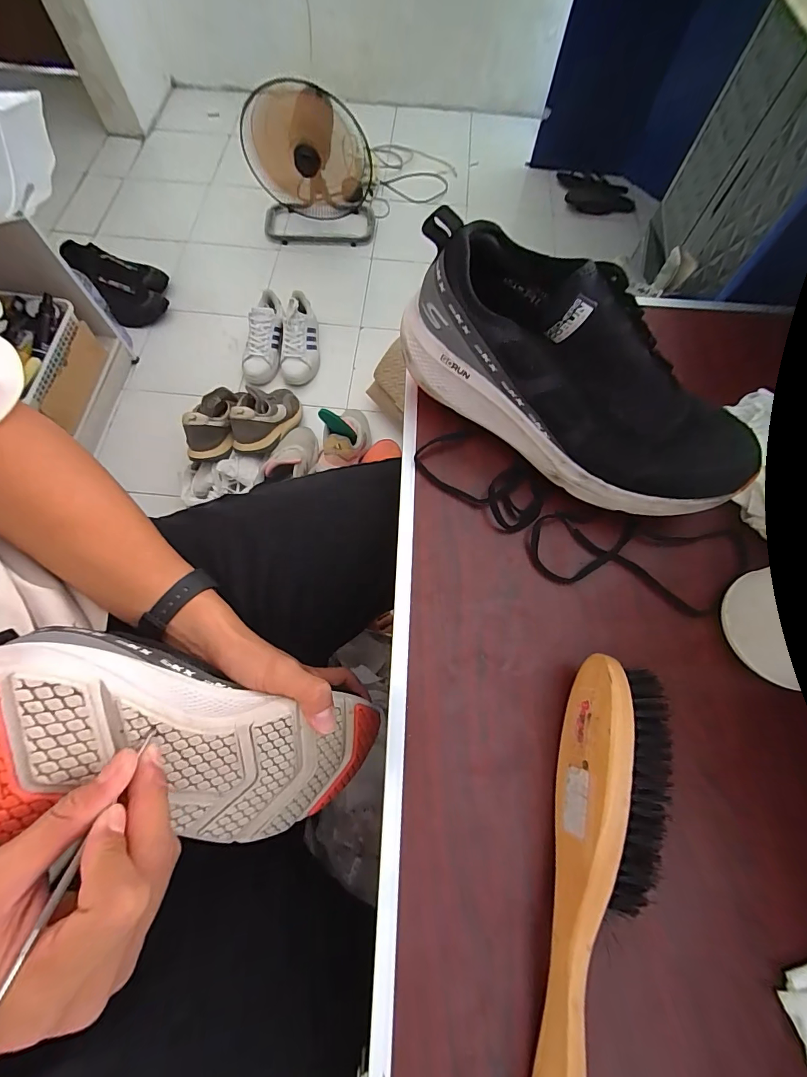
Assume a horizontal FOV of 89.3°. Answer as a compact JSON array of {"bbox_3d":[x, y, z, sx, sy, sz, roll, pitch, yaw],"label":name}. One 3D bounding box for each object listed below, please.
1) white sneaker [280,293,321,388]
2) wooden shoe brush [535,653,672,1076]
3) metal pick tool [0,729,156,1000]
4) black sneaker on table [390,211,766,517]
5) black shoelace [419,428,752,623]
[{"bbox_3d":[-0.278,-0.533,1.123,0.094,0.094,0.240,1,80,0],"label":"white sneaker"},{"bbox_3d":[0.107,0.187,0.221,0.052,0.048,0.231,16,69,4],"label":"wooden shoe brush"},{"bbox_3d":[-0.142,0.140,0.180,0.005,0.006,0.117,3,34,1],"label":"metal pick tool"},{"bbox_3d":[0.121,-0.114,0.299,0.273,0.100,0.097,36,72,0],"label":"black sneaker on table"},{"bbox_3d":[0.128,-0.010,0.317,0.254,0.017,0.083,25,70,8],"label":"black shoelace"}]

